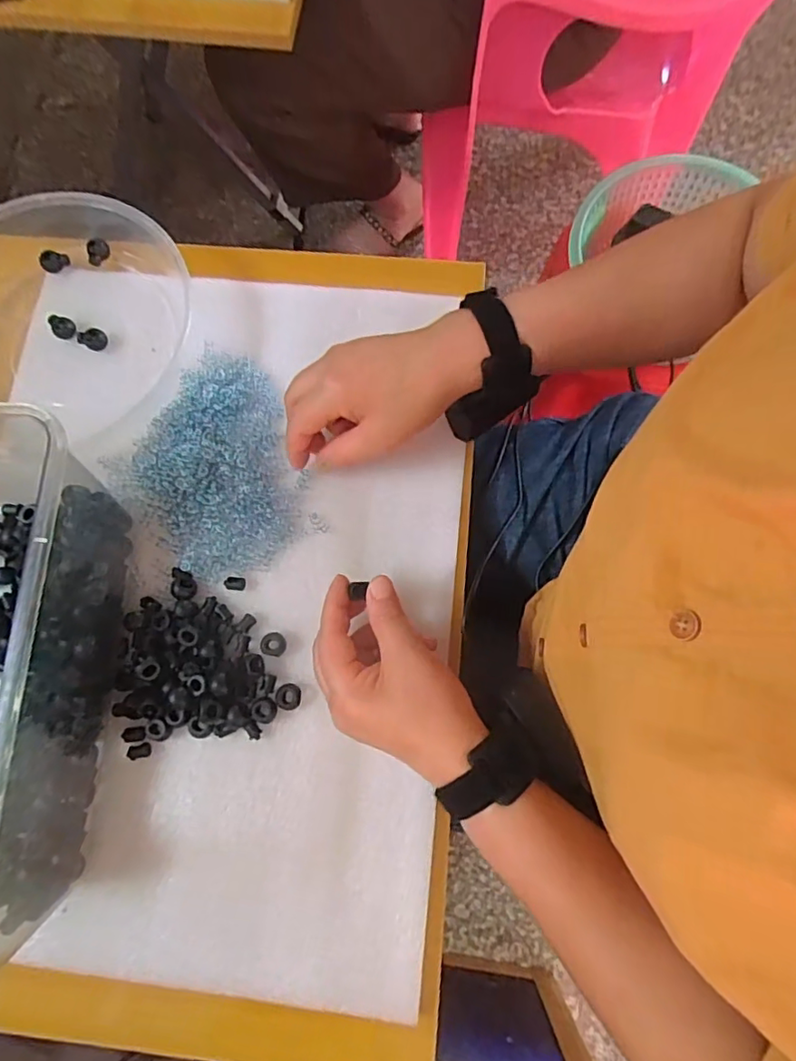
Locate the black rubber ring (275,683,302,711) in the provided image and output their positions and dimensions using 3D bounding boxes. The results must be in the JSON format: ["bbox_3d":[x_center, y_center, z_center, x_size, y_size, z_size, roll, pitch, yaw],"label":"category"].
[{"bbox_3d":[-0.078,0.118,0.399,0.018,0.010,0.018,0,76,-1],"label":"black rubber ring"}]

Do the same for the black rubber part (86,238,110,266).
[{"bbox_3d":[-0.260,-0.242,0.483,0.021,0.015,0.018,-34,79,-9],"label":"black rubber part"}]

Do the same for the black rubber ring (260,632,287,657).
[{"bbox_3d":[-0.091,0.083,0.410,0.018,0.011,0.017,11,76,2],"label":"black rubber ring"}]

